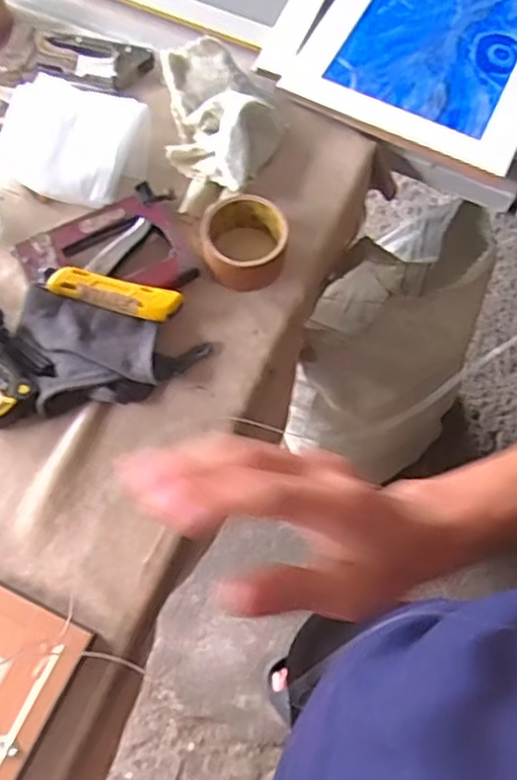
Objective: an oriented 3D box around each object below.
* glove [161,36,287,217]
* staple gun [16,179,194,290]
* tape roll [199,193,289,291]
[{"bbox_3d":[-0.042,-0.301,0.749,0.131,0.053,0.201,-13,67,-8],"label":"glove"},{"bbox_3d":[-0.152,-0.136,0.690,0.167,0.029,0.123,-28,70,-13],"label":"staple gun"},{"bbox_3d":[-0.014,-0.152,0.684,0.083,0.049,0.086,1,66,-1],"label":"tape roll"}]

